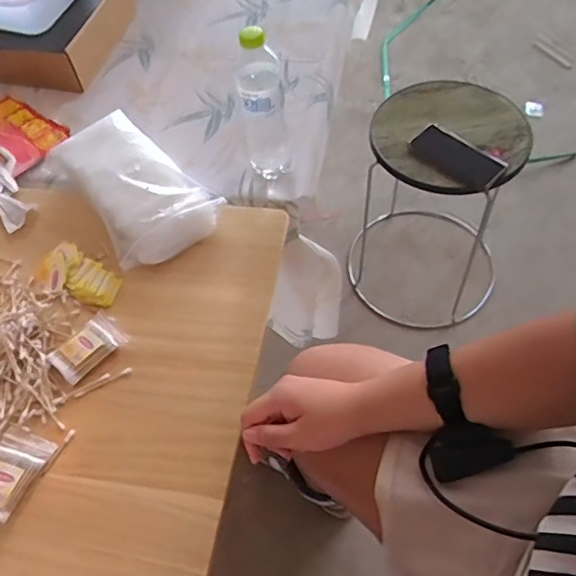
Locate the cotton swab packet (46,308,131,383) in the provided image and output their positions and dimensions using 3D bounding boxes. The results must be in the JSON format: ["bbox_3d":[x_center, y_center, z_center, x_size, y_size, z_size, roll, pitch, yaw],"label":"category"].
[{"bbox_3d":[-0.259,0.074,0.719,0.061,0.017,0.093,36,66,24],"label":"cotton swab packet"}]

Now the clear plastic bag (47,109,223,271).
[{"bbox_3d":[-0.236,-0.157,0.834,0.164,0.075,0.270,-37,61,-18],"label":"clear plastic bag"}]

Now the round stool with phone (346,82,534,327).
[{"bbox_3d":[0.344,-0.168,1.240,0.336,0.516,0.340,-2,57,3],"label":"round stool with phone"}]

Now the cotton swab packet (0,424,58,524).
[{"bbox_3d":[-0.318,0.208,0.630,0.063,0.022,0.099,16,60,15],"label":"cotton swab packet"}]

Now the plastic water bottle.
[{"bbox_3d":[-0.036,-0.262,0.804,0.065,0.234,0.069,-3,57,3],"label":"plastic water bottle"}]

